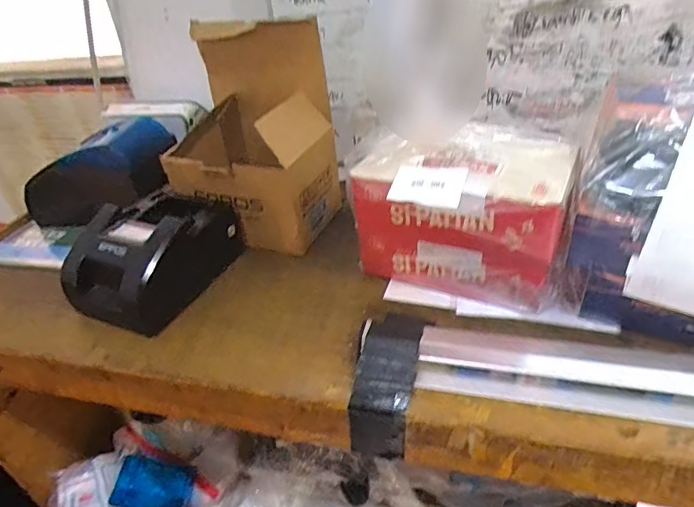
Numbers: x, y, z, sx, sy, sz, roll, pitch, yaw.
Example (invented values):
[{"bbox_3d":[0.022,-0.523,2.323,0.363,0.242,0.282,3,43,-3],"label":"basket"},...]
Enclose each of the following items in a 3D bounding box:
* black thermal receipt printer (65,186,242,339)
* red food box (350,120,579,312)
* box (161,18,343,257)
[{"bbox_3d":[-0.202,-0.003,0.503,0.106,0.080,0.157,14,40,27],"label":"black thermal receipt printer"},{"bbox_3d":[0.104,-0.029,0.448,0.178,0.137,0.101,14,40,27],"label":"red food box"},{"bbox_3d":[-0.117,-0.136,0.554,0.172,0.211,0.146,12,39,25],"label":"box"}]

